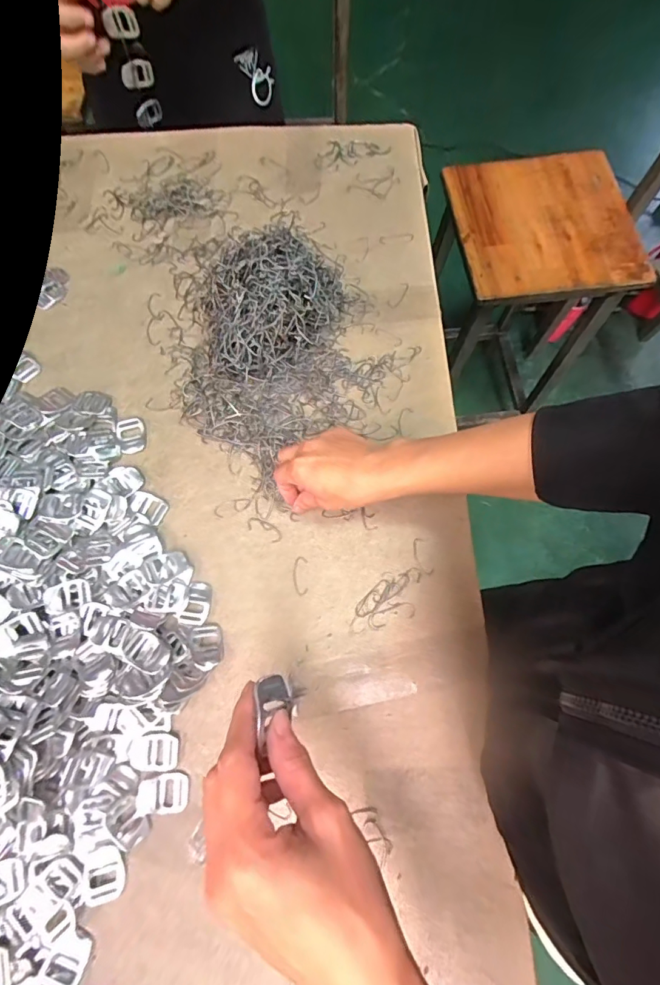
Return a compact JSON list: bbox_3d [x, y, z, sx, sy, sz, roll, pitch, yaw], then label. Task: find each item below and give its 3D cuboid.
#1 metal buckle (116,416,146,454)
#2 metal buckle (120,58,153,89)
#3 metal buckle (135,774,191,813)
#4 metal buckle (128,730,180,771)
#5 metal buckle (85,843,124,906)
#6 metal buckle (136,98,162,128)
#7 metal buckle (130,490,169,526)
[{"bbox_3d":[-0.209,-0.060,0.483,0.029,0.005,0.039,-10,72,-2],"label":"metal buckle"},{"bbox_3d":[-0.242,-0.526,0.579,0.039,0.030,0.007,-23,73,-6],"label":"metal buckle"},{"bbox_3d":[-0.137,0.248,0.377,0.041,0.004,0.027,-1,72,1],"label":"metal buckle"},{"bbox_3d":[-0.150,0.221,0.393,0.040,0.007,0.029,5,72,3],"label":"metal buckle"},{"bbox_3d":[-0.178,0.300,0.363,0.026,0.009,0.038,-8,72,-1],"label":"metal buckle"},{"bbox_3d":[-0.248,-0.520,0.630,0.036,0.032,0.009,-23,73,-6],"label":"metal buckle"},{"bbox_3d":[-0.181,0.015,0.459,0.035,0.011,0.024,26,75,9],"label":"metal buckle"}]

